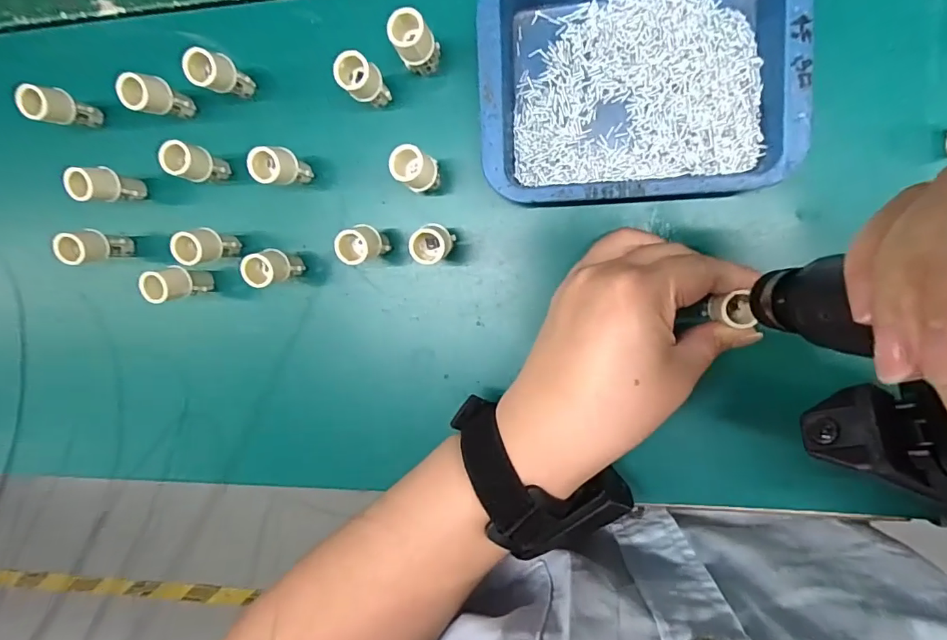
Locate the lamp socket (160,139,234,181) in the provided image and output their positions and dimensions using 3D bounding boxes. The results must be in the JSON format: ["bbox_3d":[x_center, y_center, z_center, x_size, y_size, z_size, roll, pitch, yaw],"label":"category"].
[{"bbox_3d":[-0.162,-0.091,0.284,0.017,0.040,0.019,20,97,9],"label":"lamp socket"}]

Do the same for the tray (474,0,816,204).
[{"bbox_3d":[0.083,-0.124,0.250,0.156,0.024,0.120,-3,93,9],"label":"tray"}]

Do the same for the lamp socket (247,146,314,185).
[{"bbox_3d":[-0.108,-0.086,0.277,0.018,0.042,0.021,20,97,9],"label":"lamp socket"}]

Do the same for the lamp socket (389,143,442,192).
[{"bbox_3d":[-0.030,-0.082,0.267,0.021,0.041,0.019,33,98,7],"label":"lamp socket"}]

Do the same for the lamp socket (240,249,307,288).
[{"bbox_3d":[-0.116,-0.030,0.281,0.018,0.037,0.021,5,94,10],"label":"lamp socket"}]

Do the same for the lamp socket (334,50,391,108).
[{"bbox_3d":[-0.059,-0.130,0.266,0.019,0.042,0.020,1,93,10],"label":"lamp socket"}]

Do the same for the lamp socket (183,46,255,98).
[{"bbox_3d":[-0.143,-0.138,0.275,0.016,0.042,0.021,35,99,7],"label":"lamp socket"}]

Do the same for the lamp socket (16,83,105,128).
[{"bbox_3d":[-0.251,-0.128,0.294,0.015,0.039,0.021,20,96,7],"label":"lamp socket"}]

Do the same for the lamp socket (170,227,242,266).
[{"bbox_3d":[-0.157,-0.043,0.286,0.018,0.038,0.021,5,94,10],"label":"lamp socket"}]

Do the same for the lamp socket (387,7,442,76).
[{"bbox_3d":[-0.030,-0.147,0.259,0.020,0.039,0.021,1,93,10],"label":"lamp socket"}]

